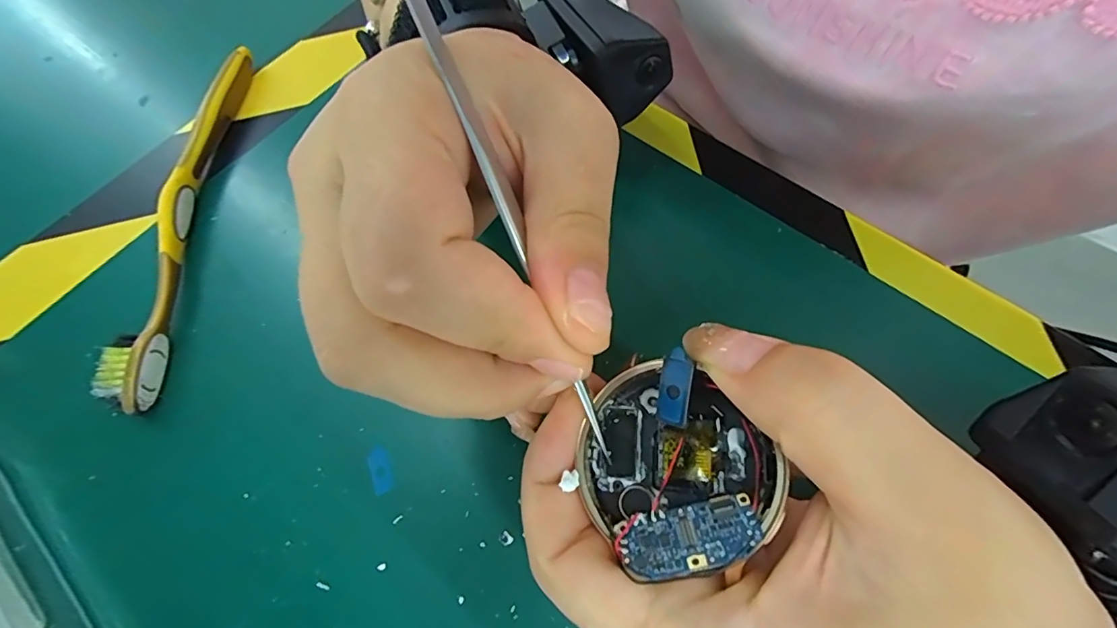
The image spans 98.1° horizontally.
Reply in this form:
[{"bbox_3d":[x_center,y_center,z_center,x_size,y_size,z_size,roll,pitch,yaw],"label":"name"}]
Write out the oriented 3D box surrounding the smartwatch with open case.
[{"bbox_3d":[0.024,0.032,0.107,0.038,0.018,0.041,-20,68,-6],"label":"smartwatch with open case"}]

